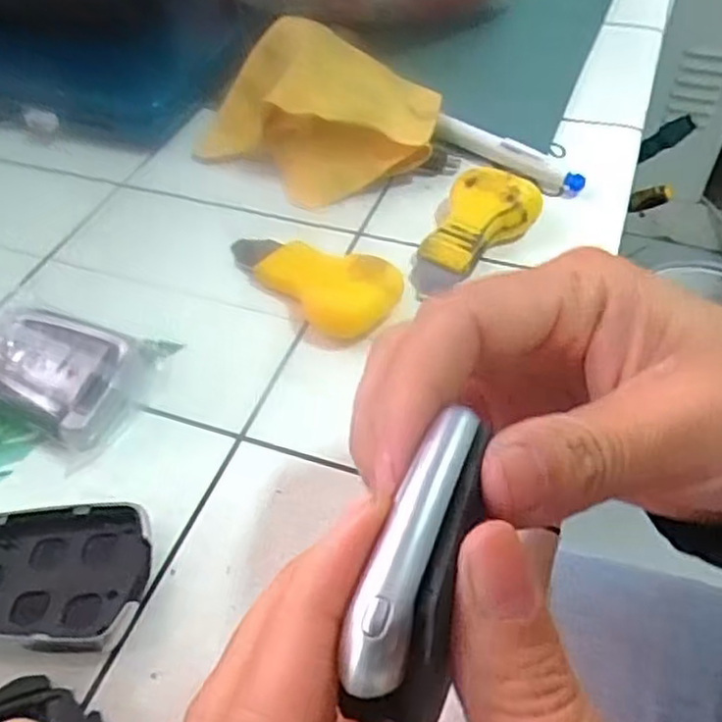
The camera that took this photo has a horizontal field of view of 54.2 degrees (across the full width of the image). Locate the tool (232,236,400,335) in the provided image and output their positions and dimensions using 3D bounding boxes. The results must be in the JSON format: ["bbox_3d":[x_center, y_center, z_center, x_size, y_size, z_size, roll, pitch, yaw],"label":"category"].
[{"bbox_3d":[-0.022,-0.032,0.273,0.081,0.021,0.034,29,55,23],"label":"tool"}]

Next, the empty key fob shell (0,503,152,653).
[{"bbox_3d":[-0.089,0.061,0.197,0.058,0.009,0.042,-4,49,-3],"label":"empty key fob shell"}]

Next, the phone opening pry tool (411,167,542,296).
[{"bbox_3d":[0.044,-0.052,0.289,0.033,0.013,0.063,34,74,27],"label":"phone opening pry tool"}]

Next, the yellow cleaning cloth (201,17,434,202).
[{"bbox_3d":[-0.023,-0.119,0.327,0.113,0.054,0.079,7,49,6],"label":"yellow cleaning cloth"}]

